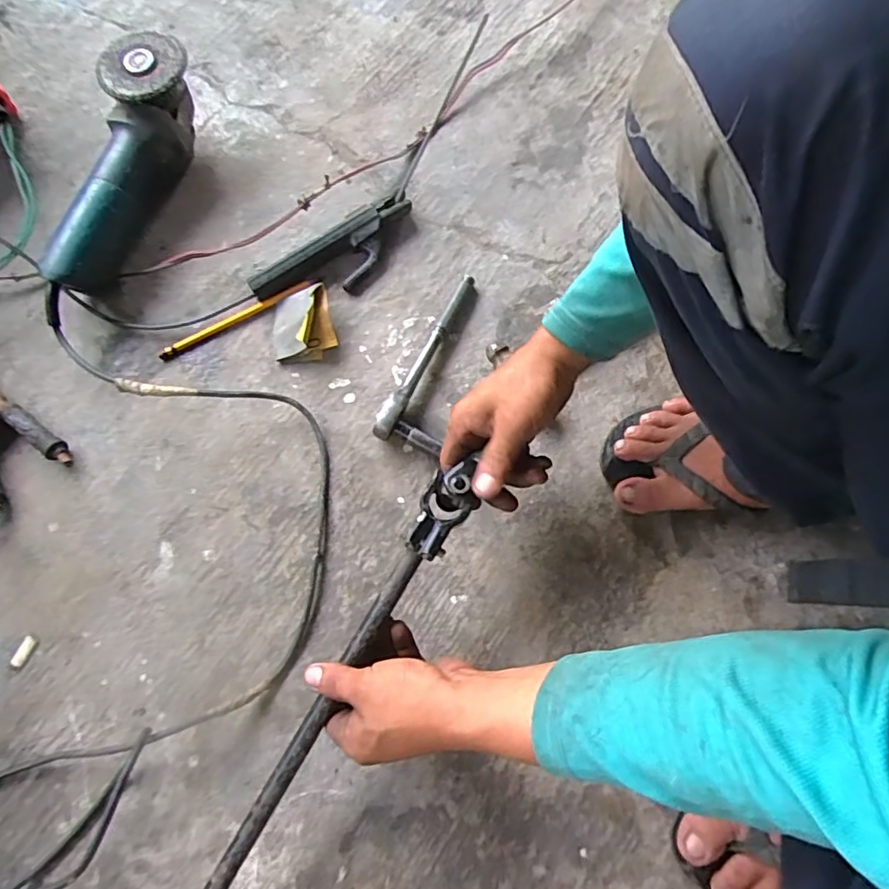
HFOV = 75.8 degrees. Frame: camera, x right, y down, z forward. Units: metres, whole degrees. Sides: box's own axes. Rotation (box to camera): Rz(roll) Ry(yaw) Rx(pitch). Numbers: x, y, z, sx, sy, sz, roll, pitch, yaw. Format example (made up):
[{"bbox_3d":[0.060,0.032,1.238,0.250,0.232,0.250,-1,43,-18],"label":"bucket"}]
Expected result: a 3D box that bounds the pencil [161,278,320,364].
[{"bbox_3d":[-0.216,-0.134,0.602,0.180,0.010,0.011,-26,75,-6],"label":"pencil"}]

